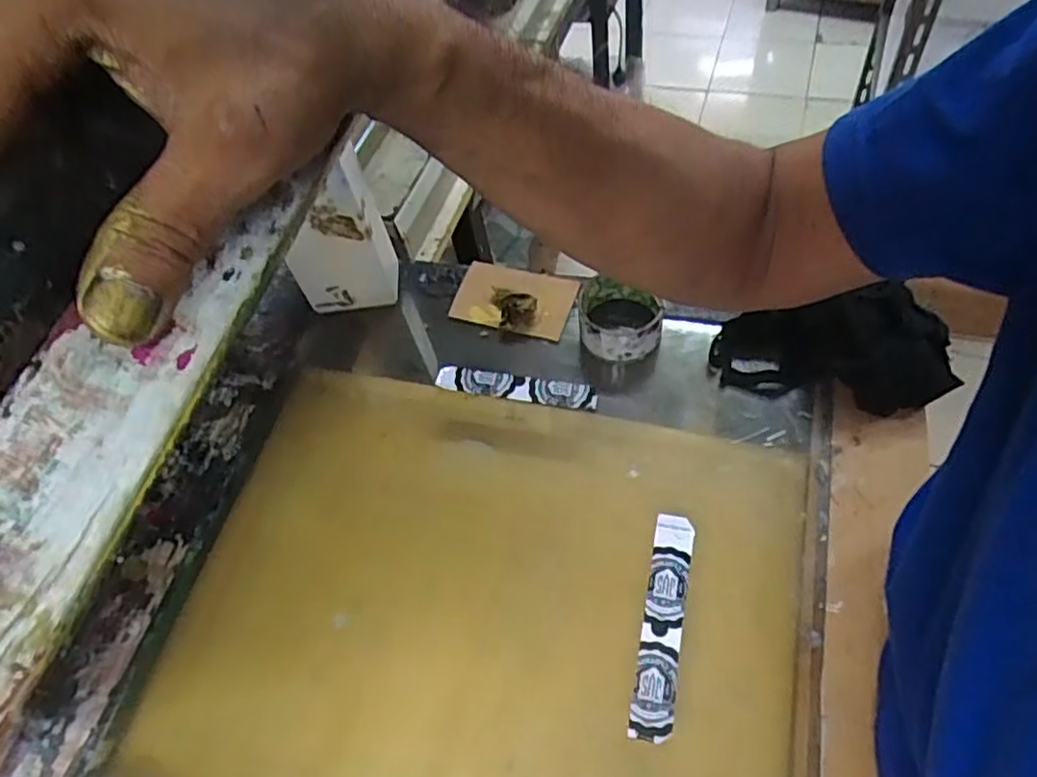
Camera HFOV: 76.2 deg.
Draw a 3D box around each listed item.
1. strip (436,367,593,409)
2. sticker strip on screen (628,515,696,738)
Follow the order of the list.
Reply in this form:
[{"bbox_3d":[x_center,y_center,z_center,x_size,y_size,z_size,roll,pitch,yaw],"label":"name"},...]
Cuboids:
[{"bbox_3d":[-0.003,-0.001,0.646,0.157,0.009,0.026,8,87,10],"label":"strip"},{"bbox_3d":[0.114,0.182,0.521,0.031,0.006,0.170,8,61,14],"label":"sticker strip on screen"}]

